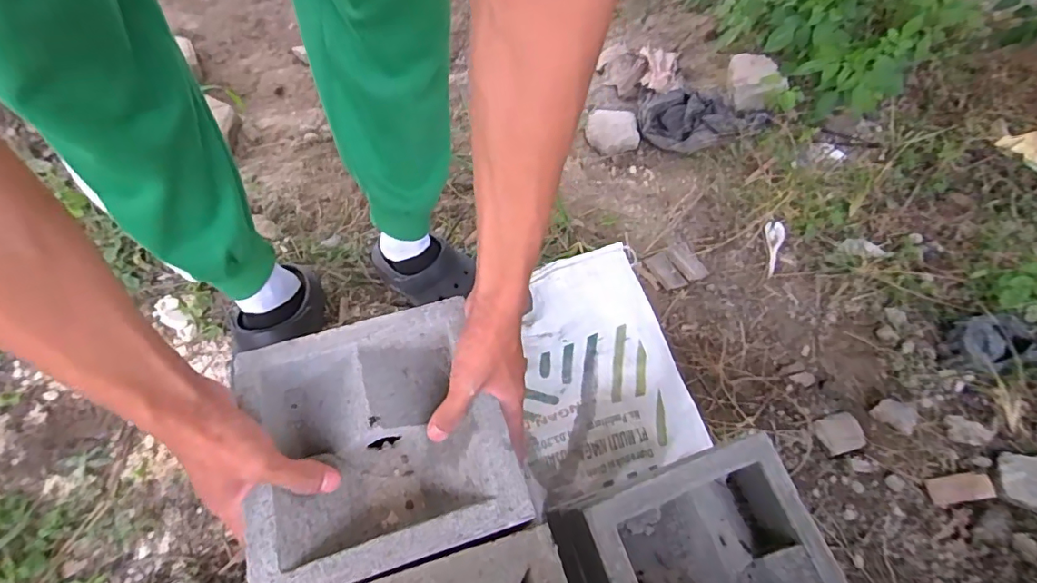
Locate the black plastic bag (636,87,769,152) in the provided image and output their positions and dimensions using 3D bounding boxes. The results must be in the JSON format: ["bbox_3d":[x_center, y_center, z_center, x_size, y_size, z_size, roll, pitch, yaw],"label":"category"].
[{"bbox_3d":[0.357,-0.348,1.011,0.225,0.031,0.153,-7,67,11],"label":"black plastic bag"}]

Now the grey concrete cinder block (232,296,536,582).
[{"bbox_3d":[-0.115,0.124,0.420,0.192,0.065,0.195,-13,57,-15],"label":"grey concrete cinder block"}]

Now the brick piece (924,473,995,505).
[{"bbox_3d":[0.598,0.267,0.691,0.087,0.013,0.033,-4,55,-8],"label":"brick piece"}]

